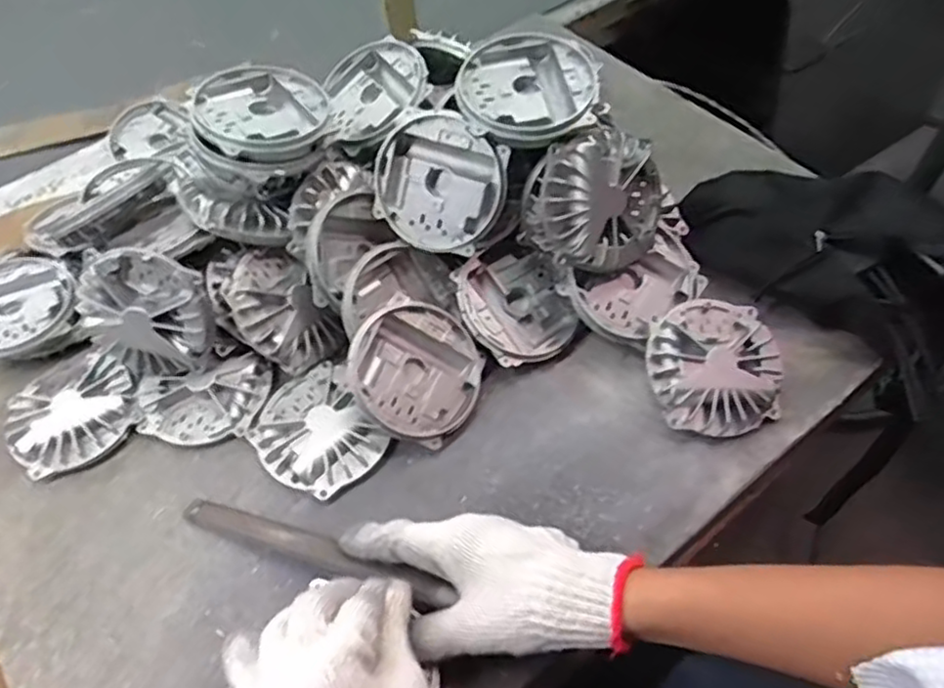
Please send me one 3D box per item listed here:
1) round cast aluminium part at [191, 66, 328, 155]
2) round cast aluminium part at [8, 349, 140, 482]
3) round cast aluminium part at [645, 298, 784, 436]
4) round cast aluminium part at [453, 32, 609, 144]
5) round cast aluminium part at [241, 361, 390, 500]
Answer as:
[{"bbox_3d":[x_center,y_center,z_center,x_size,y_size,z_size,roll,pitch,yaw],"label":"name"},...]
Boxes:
[{"bbox_3d":[-0.173,-0.196,0.560,0.106,0.025,0.111,-2,55,3],"label":"round cast aluminium part"},{"bbox_3d":[-0.340,0.054,0.573,0.107,0.022,0.104,-2,55,3],"label":"round cast aluminium part"},{"bbox_3d":[0.195,0.018,0.549,0.107,0.028,0.107,2,72,-6],"label":"round cast aluminium part"},{"bbox_3d":[0.044,-0.207,0.539,0.109,0.022,0.111,-2,55,3],"label":"round cast aluminium part"},{"bbox_3d":[-0.129,0.070,0.553,0.090,0.018,0.109,-38,58,-15],"label":"round cast aluminium part"}]

